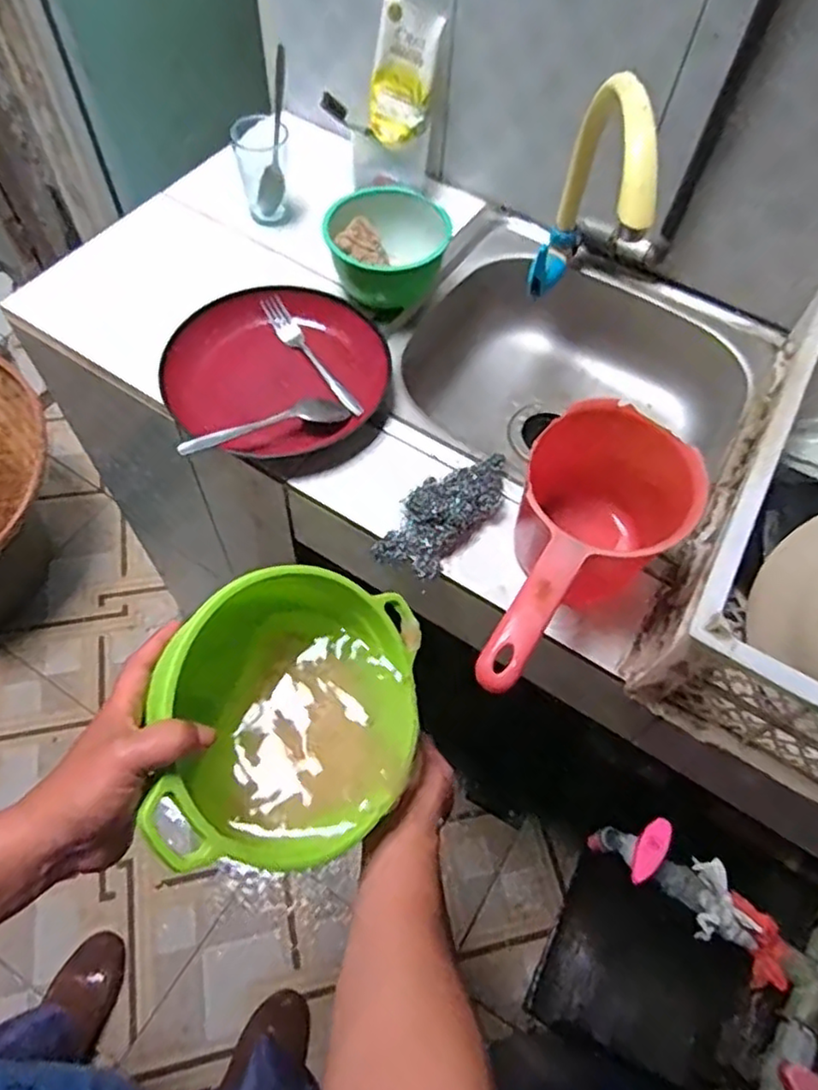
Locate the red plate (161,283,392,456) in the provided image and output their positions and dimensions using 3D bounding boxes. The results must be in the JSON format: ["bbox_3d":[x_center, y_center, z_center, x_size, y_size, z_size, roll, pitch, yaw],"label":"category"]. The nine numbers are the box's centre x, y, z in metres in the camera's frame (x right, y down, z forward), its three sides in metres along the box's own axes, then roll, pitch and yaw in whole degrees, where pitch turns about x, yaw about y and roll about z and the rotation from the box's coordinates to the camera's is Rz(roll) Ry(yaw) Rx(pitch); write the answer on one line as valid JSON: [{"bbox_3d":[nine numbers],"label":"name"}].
[{"bbox_3d":[-0.134,-0.180,0.678,0.224,0.026,0.211,-7,62,-7],"label":"red plate"}]

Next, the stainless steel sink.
[{"bbox_3d":[0.180,-0.177,0.785,0.393,0.139,0.391,29,64,12],"label":"stainless steel sink"}]

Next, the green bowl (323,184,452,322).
[{"bbox_3d":[-0.023,-0.333,0.738,0.132,0.088,0.124,7,61,1],"label":"green bowl"}]

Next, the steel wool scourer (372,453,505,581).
[{"bbox_3d":[0.038,-0.034,0.606,0.065,0.033,0.148,37,66,16],"label":"steel wool scourer"}]

